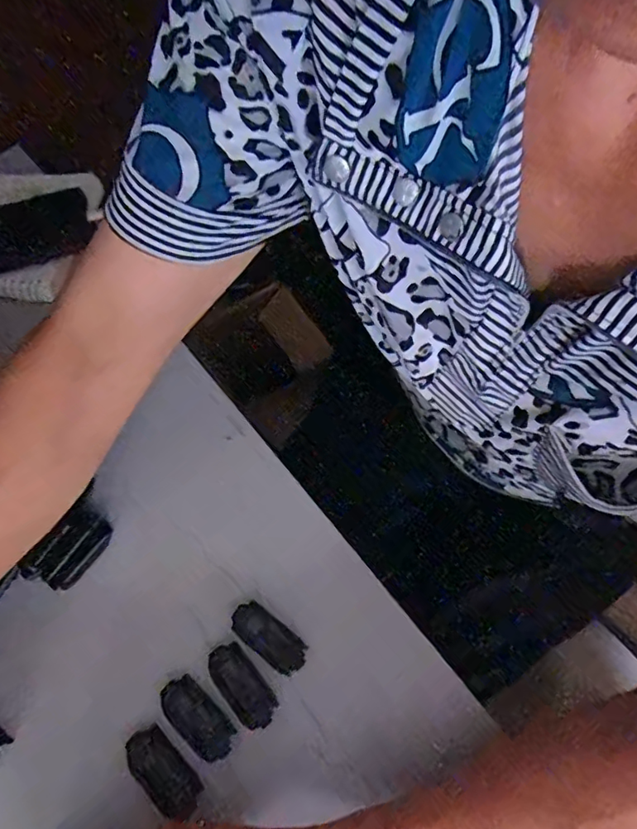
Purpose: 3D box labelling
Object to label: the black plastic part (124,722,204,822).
[{"bbox_3d":[-0.086,0.196,0.287,0.050,0.004,0.023,37,52,23],"label":"black plastic part"}]

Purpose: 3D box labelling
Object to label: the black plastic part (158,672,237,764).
[{"bbox_3d":[-0.071,0.177,0.304,0.050,0.005,0.023,39,76,19],"label":"black plastic part"}]

